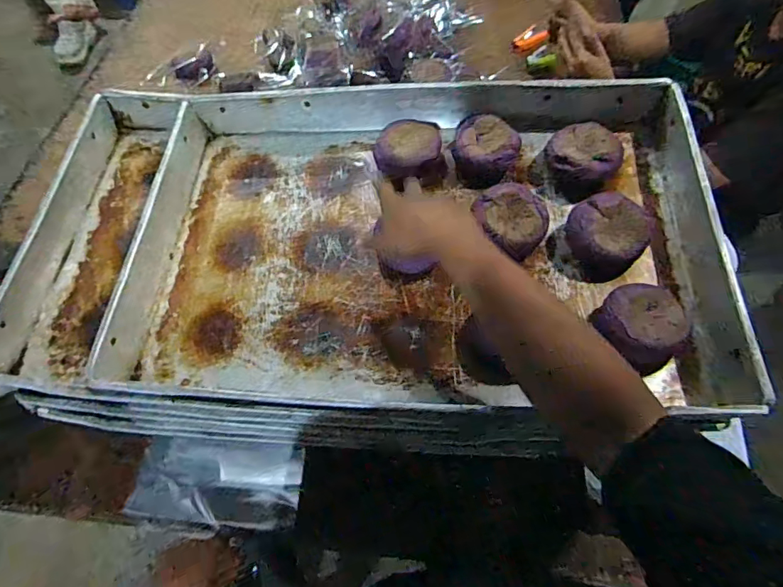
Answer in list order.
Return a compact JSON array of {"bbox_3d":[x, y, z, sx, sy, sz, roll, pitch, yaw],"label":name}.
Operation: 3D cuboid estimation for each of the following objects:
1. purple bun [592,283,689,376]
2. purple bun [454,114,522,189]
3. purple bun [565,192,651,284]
[{"bbox_3d":[0.252,0.032,0.480,0.067,0.043,0.084,-32,66,-17],"label":"purple bun"},{"bbox_3d":[0.119,-0.183,0.608,0.083,0.048,0.095,16,62,8],"label":"purple bun"},{"bbox_3d":[0.243,-0.066,0.533,0.078,0.046,0.086,-16,62,-9],"label":"purple bun"}]

